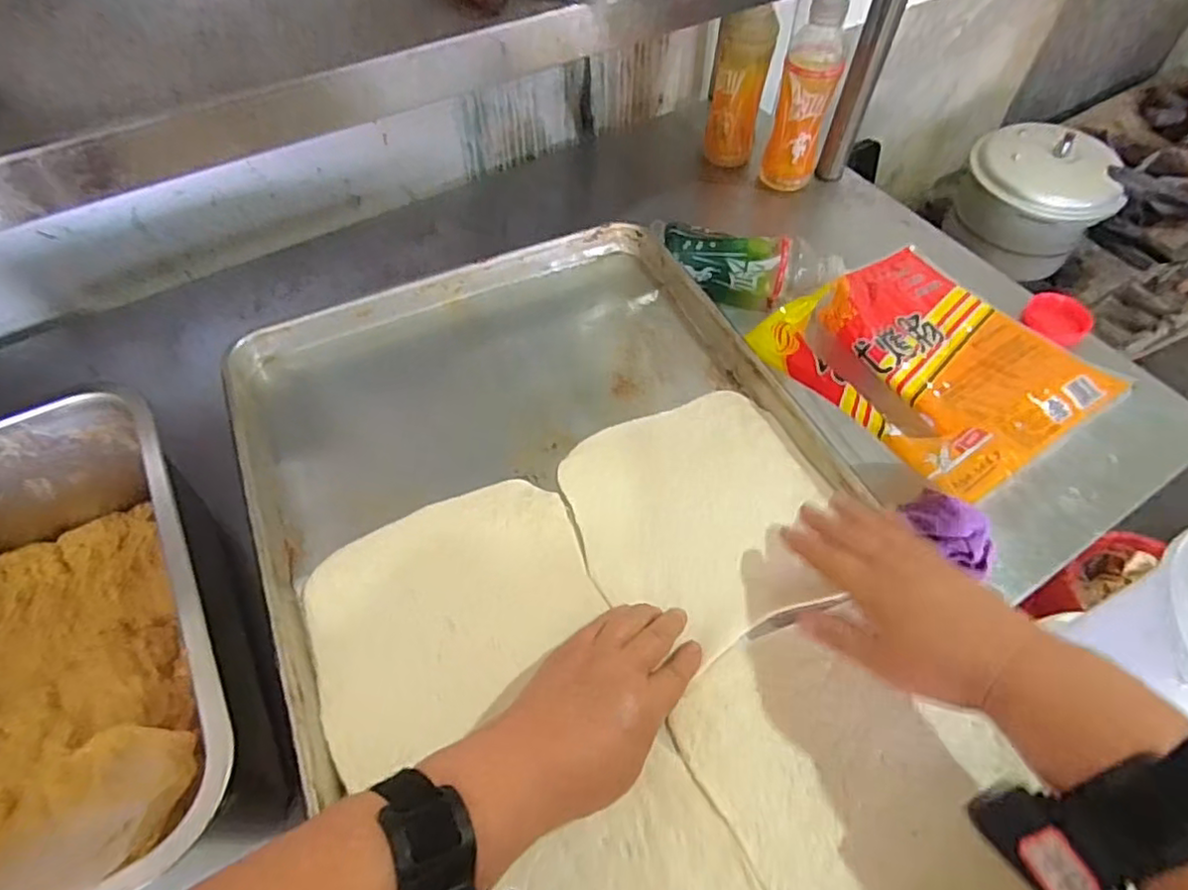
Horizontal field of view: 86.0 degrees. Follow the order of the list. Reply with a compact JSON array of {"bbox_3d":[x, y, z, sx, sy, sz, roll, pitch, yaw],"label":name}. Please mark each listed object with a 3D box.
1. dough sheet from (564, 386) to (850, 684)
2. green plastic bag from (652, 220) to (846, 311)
[{"bbox_3d":[0.078,0.049,0.475,0.177,0.008,0.185,-23,59,-15],"label":"dough sheet"},{"bbox_3d":[0.170,-0.196,0.723,0.204,0.074,0.059,7,56,5],"label":"green plastic bag"}]

